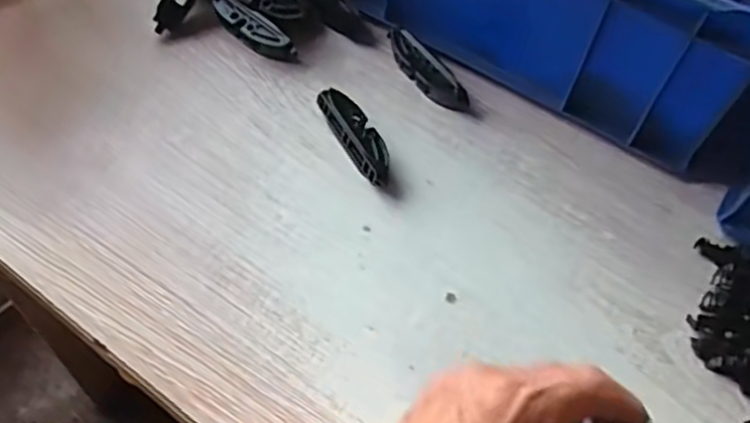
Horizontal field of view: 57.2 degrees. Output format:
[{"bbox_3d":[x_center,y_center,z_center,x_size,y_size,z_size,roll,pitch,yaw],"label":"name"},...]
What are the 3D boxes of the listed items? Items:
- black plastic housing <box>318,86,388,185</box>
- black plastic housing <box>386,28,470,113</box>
[{"bbox_3d":[-0.011,-0.050,0.442,0.021,0.017,0.076,-25,62,-19],"label":"black plastic housing"},{"bbox_3d":[0.035,-0.099,0.479,0.021,0.018,0.079,-28,63,-21],"label":"black plastic housing"}]

